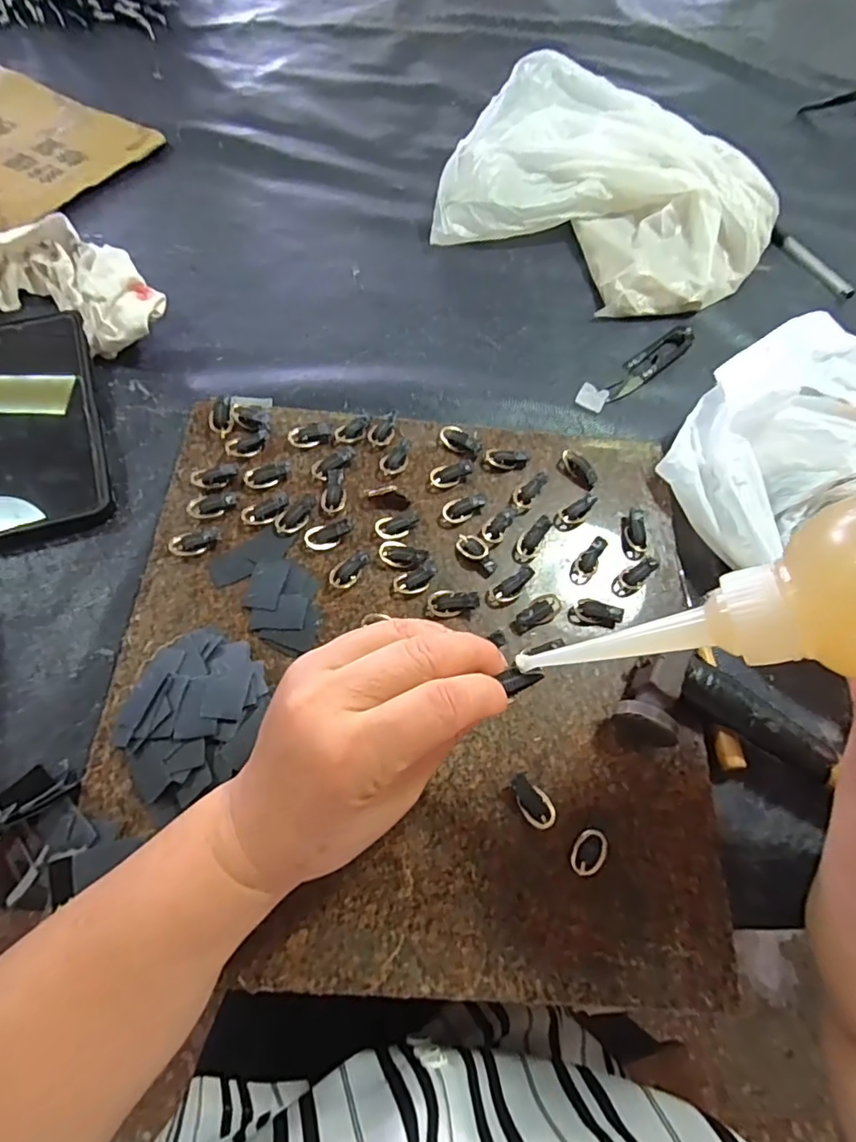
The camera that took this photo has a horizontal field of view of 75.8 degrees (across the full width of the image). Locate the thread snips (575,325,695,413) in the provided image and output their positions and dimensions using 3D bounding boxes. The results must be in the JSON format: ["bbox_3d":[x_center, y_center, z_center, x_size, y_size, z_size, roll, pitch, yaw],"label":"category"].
[{"bbox_3d":[0.152,-0.147,0.399,0.123,0.006,0.023,-36,70,-19],"label":"thread snips"}]

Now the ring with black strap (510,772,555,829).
[{"bbox_3d":[0.050,0.106,0.255,0.014,0.011,0.025,-24,67,-14],"label":"ring with black strap"}]

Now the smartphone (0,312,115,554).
[{"bbox_3d":[-0.241,-0.090,0.332,0.076,0.015,0.154,-16,72,-13],"label":"smartphone"}]

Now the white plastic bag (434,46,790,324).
[{"bbox_3d":[0.156,-0.328,0.465,0.270,0.051,0.251,28,65,11],"label":"white plastic bag"}]

